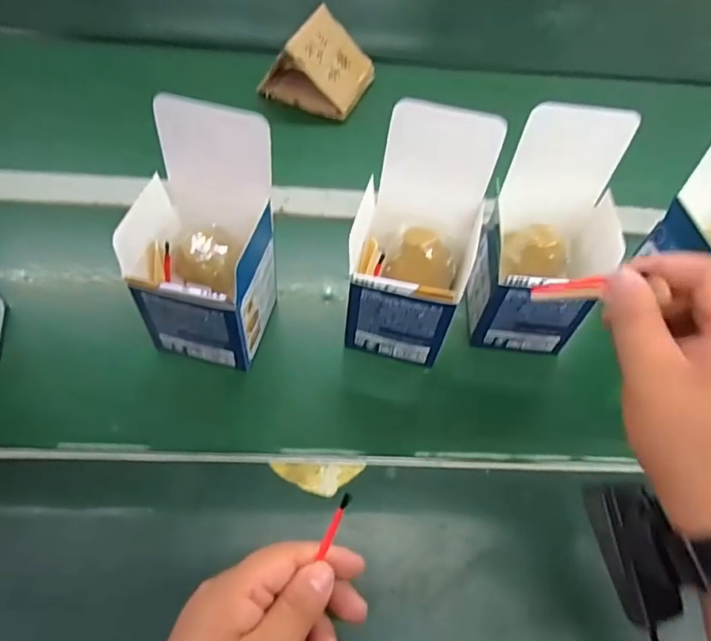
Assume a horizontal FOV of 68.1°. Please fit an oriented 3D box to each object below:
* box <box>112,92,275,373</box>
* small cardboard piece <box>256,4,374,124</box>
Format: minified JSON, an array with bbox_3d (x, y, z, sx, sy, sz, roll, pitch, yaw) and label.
[{"bbox_3d":[-0.114,-0.053,0.389,0.090,0.171,0.092,13,56,5],"label":"box"},{"bbox_3d":[-0.043,-0.312,0.635,0.107,0.072,0.103,24,57,11],"label":"small cardboard piece"}]

